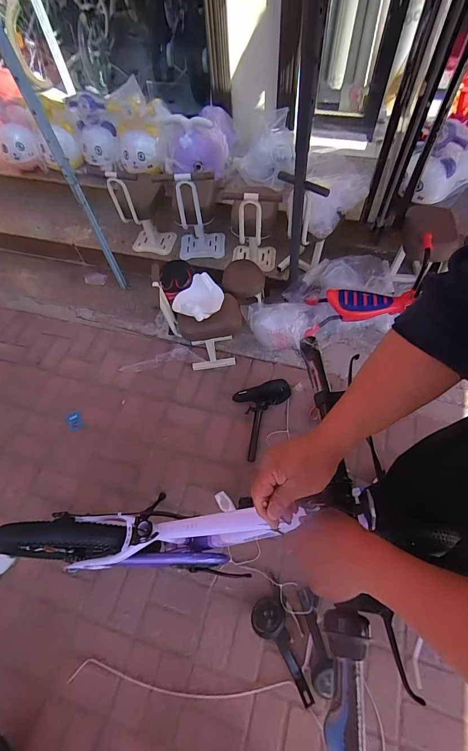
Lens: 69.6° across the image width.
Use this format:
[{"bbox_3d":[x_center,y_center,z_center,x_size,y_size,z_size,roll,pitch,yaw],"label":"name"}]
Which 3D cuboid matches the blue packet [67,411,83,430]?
[{"bbox_3d":[-0.694,0.199,1.468,0.058,0.011,0.085,-25,62,-10],"label":"blue packet"}]

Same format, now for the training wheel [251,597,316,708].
[{"bbox_3d":[0.133,0.815,0.995,0.104,0.058,0.271,-16,62,-7],"label":"training wheel"}]

